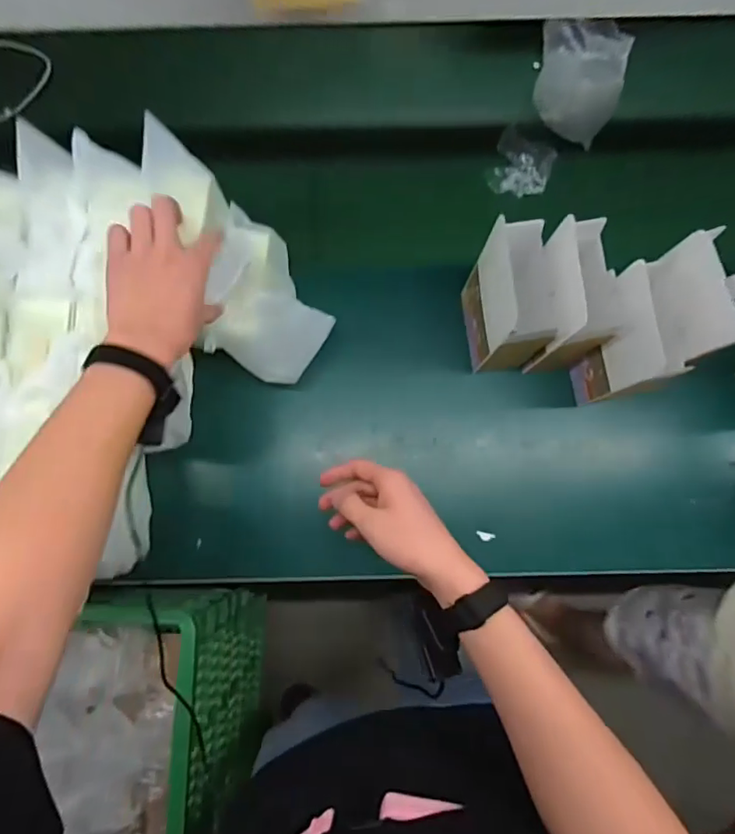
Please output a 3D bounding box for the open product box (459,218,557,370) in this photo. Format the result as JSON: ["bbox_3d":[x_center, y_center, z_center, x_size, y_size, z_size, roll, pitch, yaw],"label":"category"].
[{"bbox_3d":[0.173,-0.136,0.652,0.079,0.200,0.121,-6,81,-1],"label":"open product box"}]

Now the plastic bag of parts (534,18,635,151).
[{"bbox_3d":[0.316,-0.498,0.787,0.120,0.032,0.180,5,97,22],"label":"plastic bag of parts"}]

